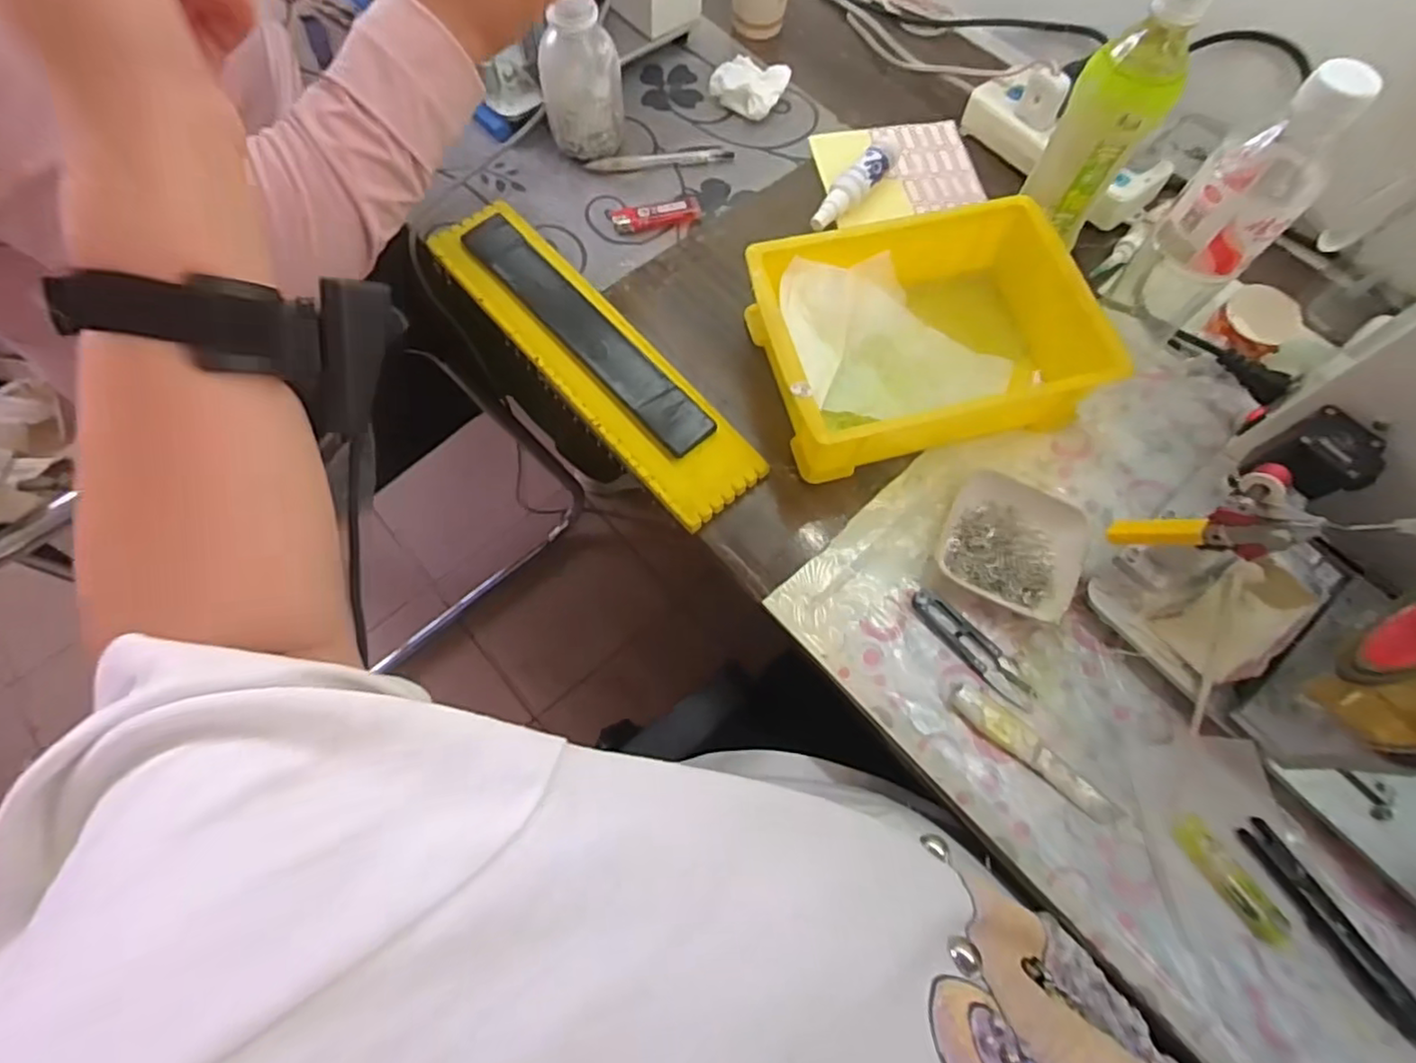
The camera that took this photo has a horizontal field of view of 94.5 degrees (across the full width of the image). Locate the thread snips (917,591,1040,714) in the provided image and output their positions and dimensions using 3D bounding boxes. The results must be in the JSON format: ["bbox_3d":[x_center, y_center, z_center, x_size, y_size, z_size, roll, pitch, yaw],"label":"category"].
[{"bbox_3d":[0.186,0.080,0.460,0.101,0.004,0.027,43,72,14],"label":"thread snips"}]

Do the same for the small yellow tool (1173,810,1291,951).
[{"bbox_3d":[0.328,0.219,0.409,0.024,0.010,0.085,-36,74,-15],"label":"small yellow tool"}]

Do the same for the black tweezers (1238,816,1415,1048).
[{"bbox_3d":[0.389,0.254,0.399,0.021,0.011,0.154,-28,72,-13],"label":"black tweezers"}]

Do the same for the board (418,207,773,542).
[{"bbox_3d":[-0.096,-0.143,0.521,0.081,0.019,0.335,-39,75,-16],"label":"board"}]

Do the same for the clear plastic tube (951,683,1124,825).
[{"bbox_3d":[0.217,0.145,0.432,0.123,0.008,0.021,37,71,12],"label":"clear plastic tube"}]

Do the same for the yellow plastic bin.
[{"bbox_3d":[0.166,-0.155,0.499,0.261,0.079,0.173,-13,69,-8],"label":"yellow plastic bin"}]

